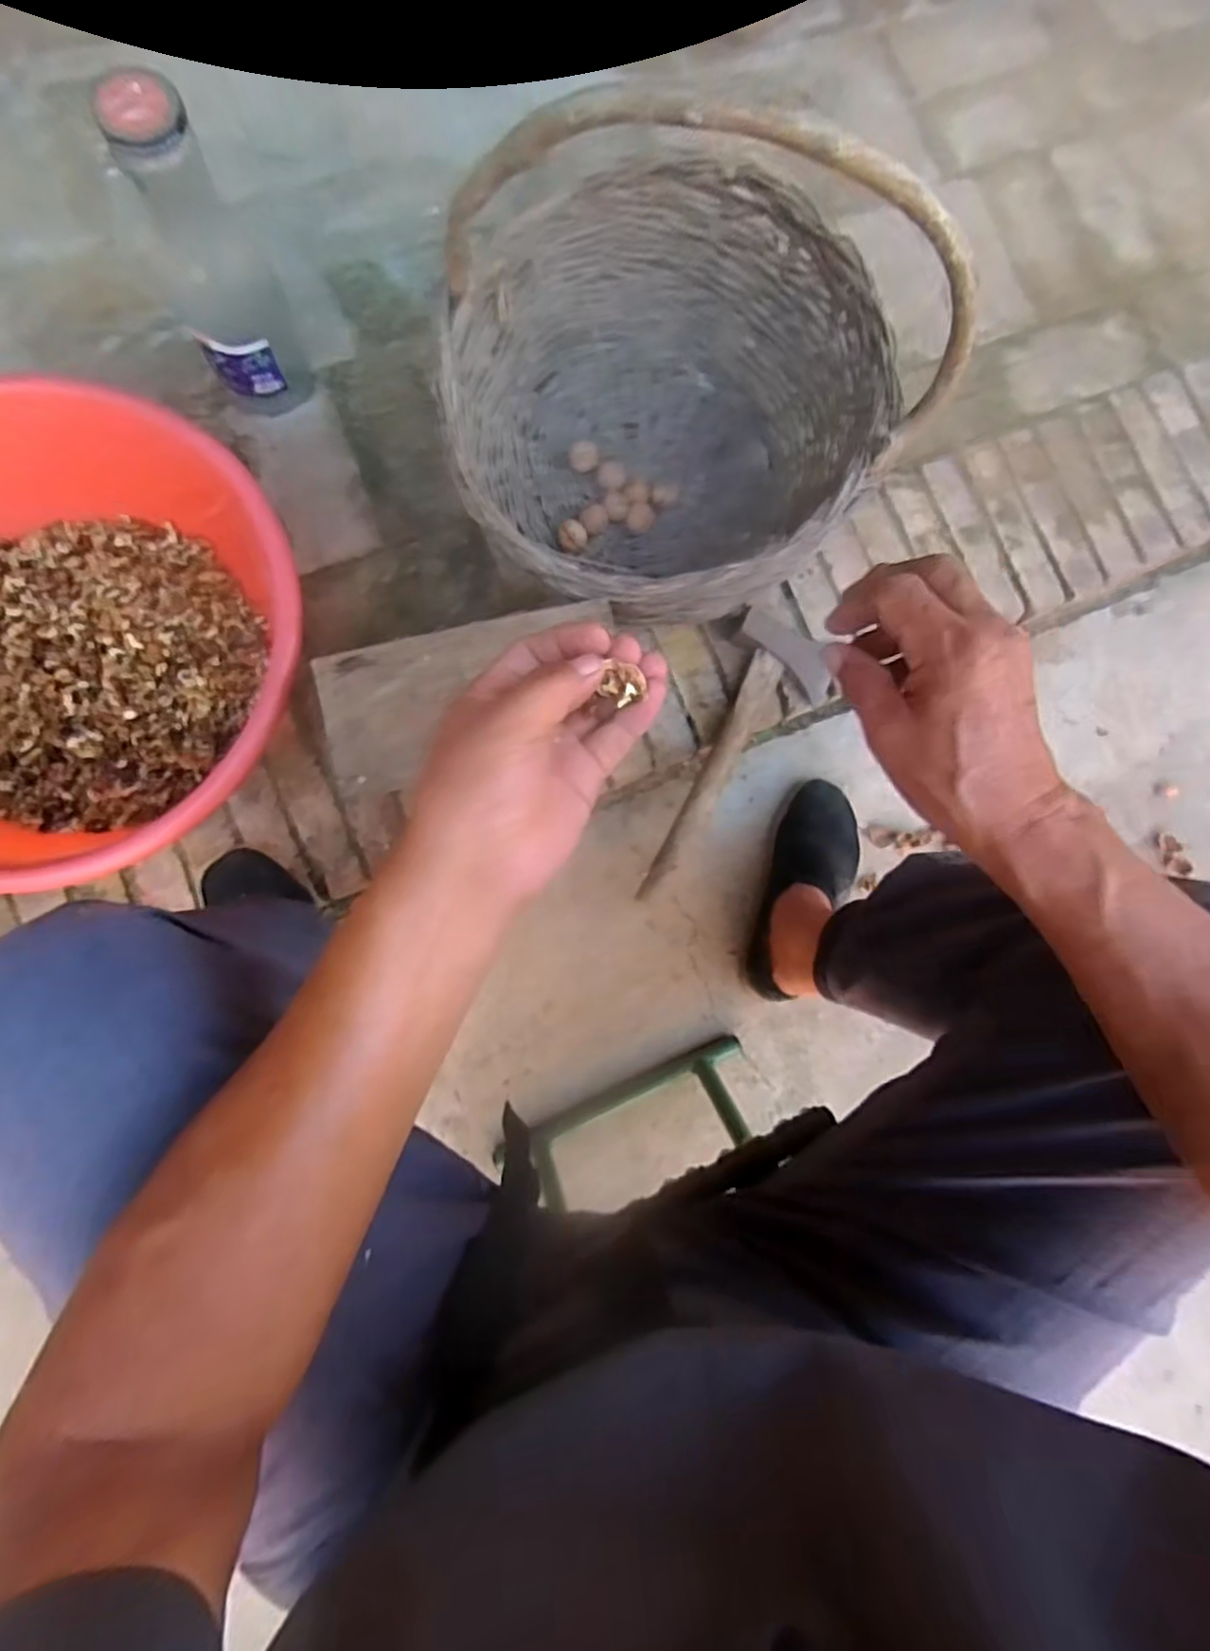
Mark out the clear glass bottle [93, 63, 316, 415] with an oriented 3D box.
[{"bbox_3d":[-0.371,-0.528,0.666,0.102,0.287,0.095,-22,85,-7],"label":"clear glass bottle"}]

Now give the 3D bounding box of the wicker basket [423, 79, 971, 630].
[{"bbox_3d":[0.062,-0.412,0.635,0.392,0.424,0.427,1,83,-4],"label":"wicker basket"}]

